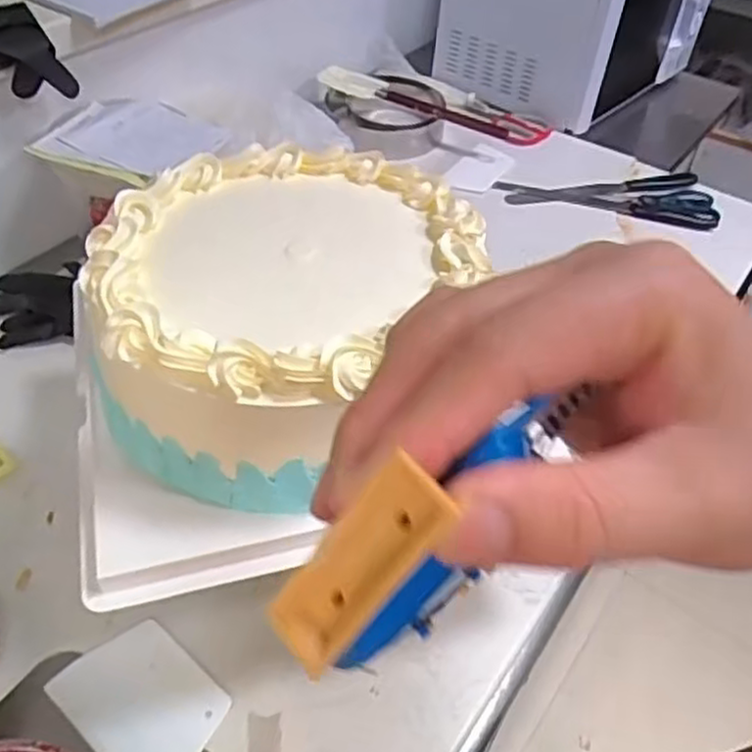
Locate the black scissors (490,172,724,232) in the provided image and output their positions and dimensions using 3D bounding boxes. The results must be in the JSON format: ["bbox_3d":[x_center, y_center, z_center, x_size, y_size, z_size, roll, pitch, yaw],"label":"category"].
[{"bbox_3d":[0.358,-0.275,1.135,0.322,0.027,0.110,1,46,-4],"label":"black scissors"}]

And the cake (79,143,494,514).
[{"bbox_3d":[-0.074,-0.056,0.588,0.284,0.119,0.304,27,50,20],"label":"cake"}]

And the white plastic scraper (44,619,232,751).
[{"bbox_3d":[-0.184,0.256,0.579,0.129,0.004,0.092,35,56,24],"label":"white plastic scraper"}]

